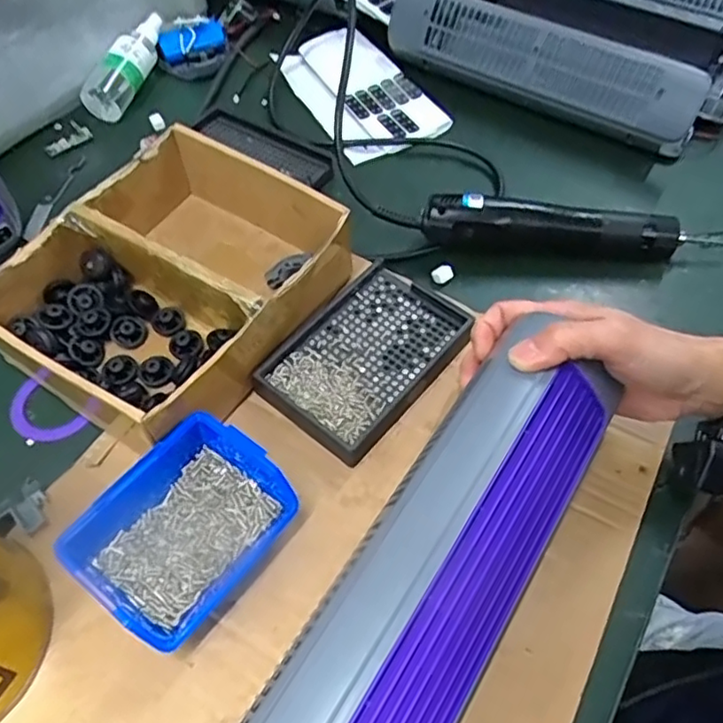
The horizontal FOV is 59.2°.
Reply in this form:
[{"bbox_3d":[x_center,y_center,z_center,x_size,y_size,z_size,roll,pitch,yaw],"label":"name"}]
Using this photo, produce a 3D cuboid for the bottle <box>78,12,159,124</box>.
[{"bbox_3d":[-0.230,-0.301,0.632,0.036,0.033,0.134,18,70,13],"label":"bottle"}]

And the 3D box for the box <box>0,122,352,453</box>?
[{"bbox_3d":[-0.130,-0.055,0.442,0.175,0.064,0.202,29,60,19],"label":"box"}]

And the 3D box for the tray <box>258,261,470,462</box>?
[{"bbox_3d":[0.005,-0.005,0.448,0.094,0.027,0.141,34,62,22],"label":"tray"}]

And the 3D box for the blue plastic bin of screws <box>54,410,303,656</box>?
[{"bbox_3d":[-0.101,0.094,0.363,0.087,0.046,0.111,34,62,22],"label":"blue plastic bin of screws"}]

